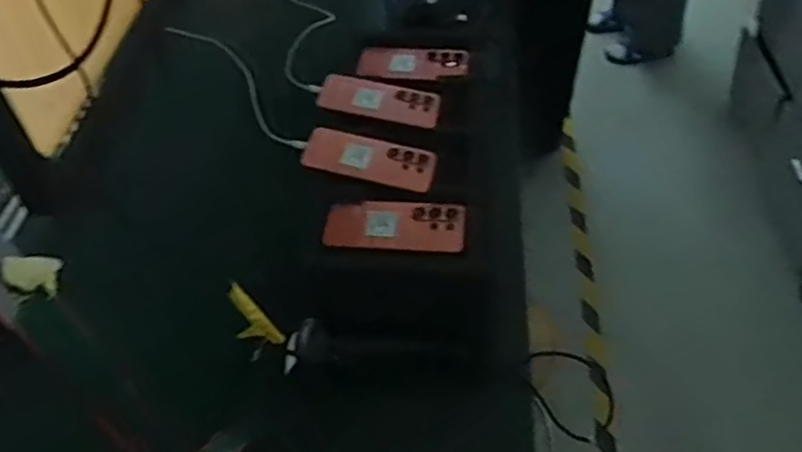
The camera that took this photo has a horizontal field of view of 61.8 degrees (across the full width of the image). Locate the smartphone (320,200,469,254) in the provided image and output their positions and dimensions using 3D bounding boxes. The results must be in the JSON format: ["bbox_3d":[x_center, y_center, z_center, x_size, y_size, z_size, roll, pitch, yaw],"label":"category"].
[{"bbox_3d":[-0.008,-0.001,0.827,0.170,0.013,0.081,4,50,9],"label":"smartphone"}]

